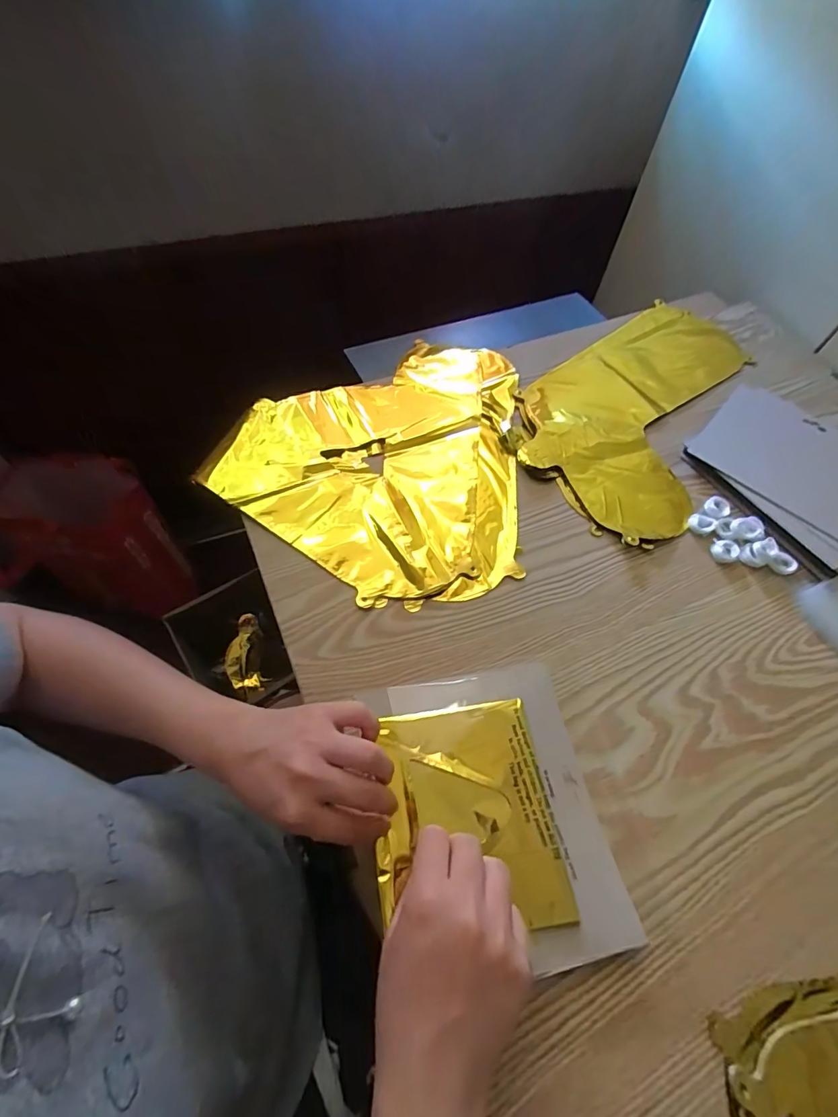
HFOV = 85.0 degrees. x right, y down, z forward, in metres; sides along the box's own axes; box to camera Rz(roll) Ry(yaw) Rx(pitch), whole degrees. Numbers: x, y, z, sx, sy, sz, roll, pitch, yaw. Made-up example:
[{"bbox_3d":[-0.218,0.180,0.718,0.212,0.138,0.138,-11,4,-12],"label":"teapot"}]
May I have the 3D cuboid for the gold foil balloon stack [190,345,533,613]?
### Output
[{"bbox_3d":[-0.048,-0.126,0.504,0.309,0.013,0.368,6,59,0],"label":"gold foil balloon stack"}]

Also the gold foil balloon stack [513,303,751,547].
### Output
[{"bbox_3d":[0.268,-0.204,0.575,0.217,0.015,0.422,30,61,13],"label":"gold foil balloon stack"}]

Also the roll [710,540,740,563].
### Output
[{"bbox_3d":[0.309,-0.008,0.460,0.025,0.007,0.022,-15,61,-13],"label":"roll"}]

